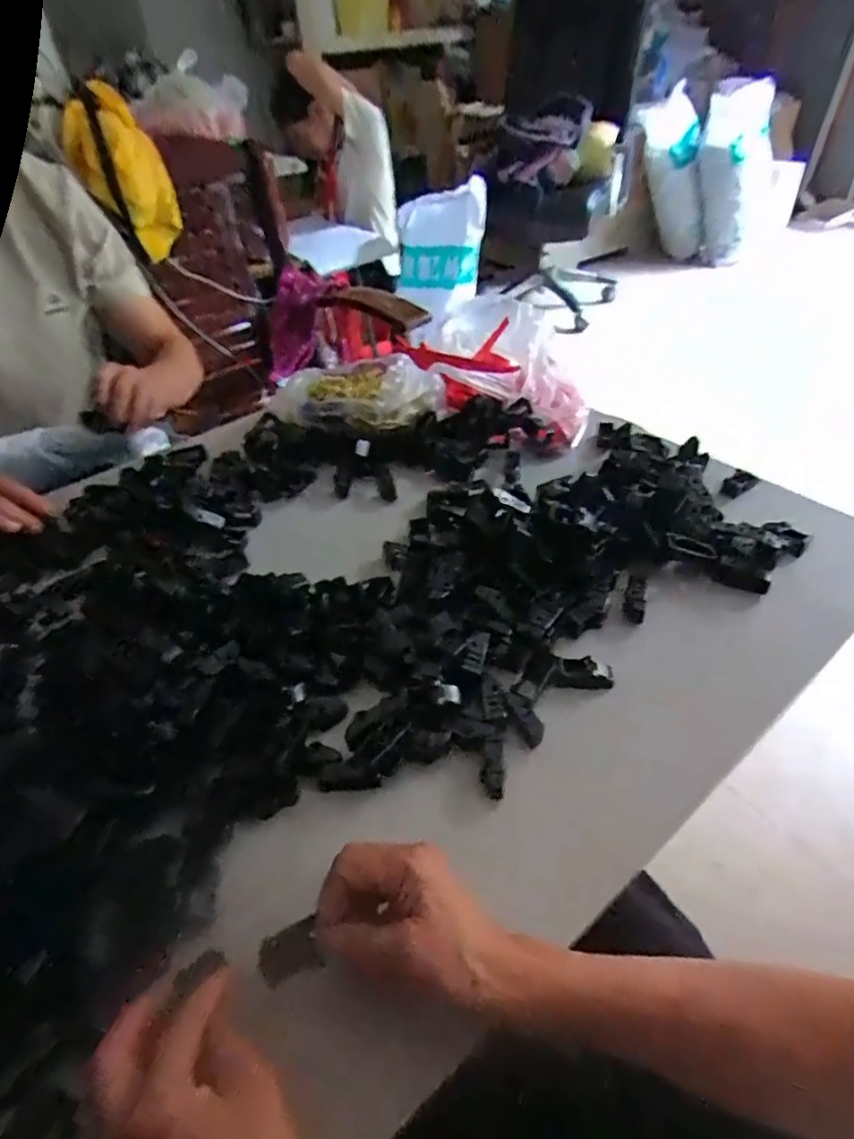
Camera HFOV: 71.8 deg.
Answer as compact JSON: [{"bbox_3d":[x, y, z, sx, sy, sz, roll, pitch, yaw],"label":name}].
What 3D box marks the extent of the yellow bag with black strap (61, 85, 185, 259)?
[{"bbox_3d":[-0.675,-0.871,1.315,0.197,0.290,0.086,-25,46,-21],"label":"yellow bag with black strap"}]

